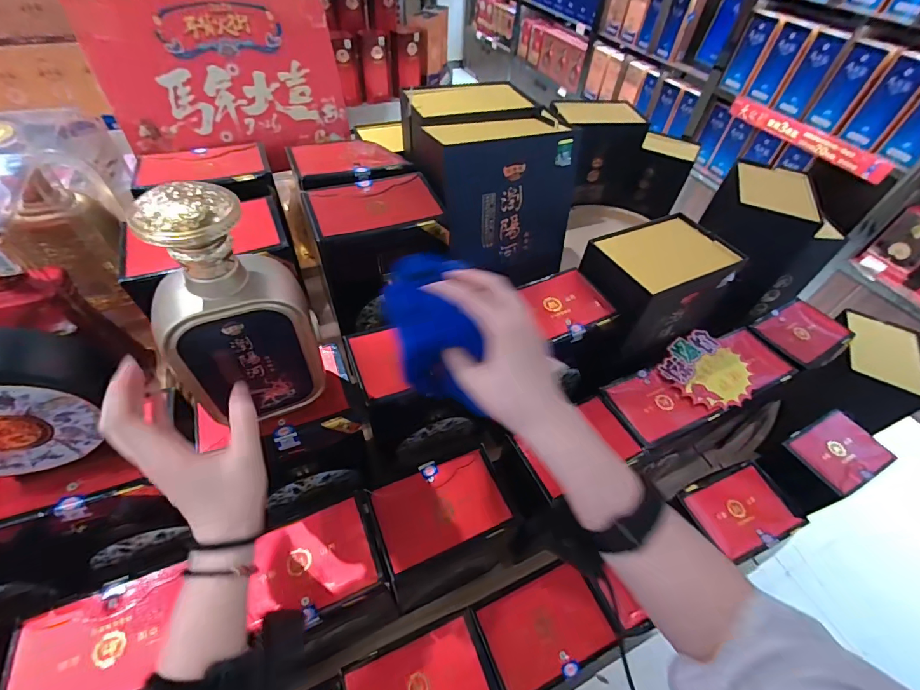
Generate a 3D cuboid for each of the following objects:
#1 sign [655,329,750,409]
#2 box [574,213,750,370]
[{"bbox_3d":[0.366,0.038,0.598,0.126,0.007,0.118,-30,60,-25],"label":"sign"},{"bbox_3d":[0.278,-0.080,0.601,0.194,0.143,0.153,-21,54,-20],"label":"box"}]

